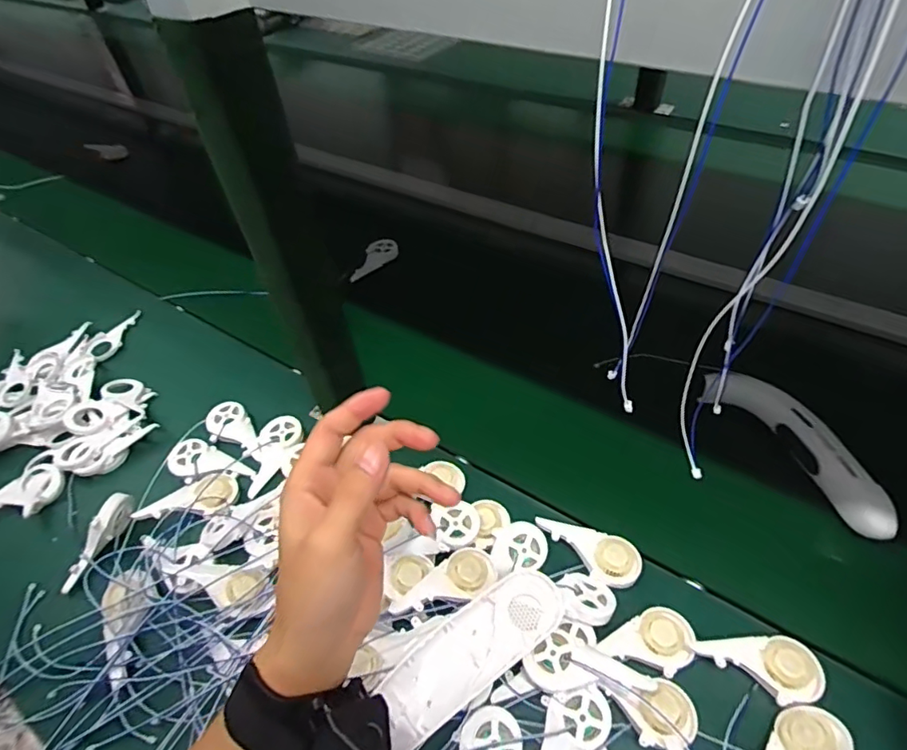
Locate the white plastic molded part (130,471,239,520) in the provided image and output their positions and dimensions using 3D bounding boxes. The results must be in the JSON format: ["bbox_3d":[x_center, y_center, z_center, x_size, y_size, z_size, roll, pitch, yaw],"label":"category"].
[{"bbox_3d":[-0.260,0.119,0.531,0.088,0.031,0.052,-6,49,2],"label":"white plastic molded part"}]

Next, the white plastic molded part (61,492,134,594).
[{"bbox_3d":[-0.336,0.157,0.502,0.012,0.031,0.092,17,69,20],"label":"white plastic molded part"}]

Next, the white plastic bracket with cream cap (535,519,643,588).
[{"bbox_3d":[0.119,0.153,0.476,0.092,0.014,0.041,23,56,24],"label":"white plastic bracket with cream cap"}]

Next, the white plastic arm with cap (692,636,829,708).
[{"bbox_3d":[0.233,0.224,0.405,0.084,0.015,0.046,-7,49,1],"label":"white plastic arm with cap"}]

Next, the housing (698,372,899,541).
[{"bbox_3d":[0.335,0.065,0.524,0.040,0.045,0.208,-23,51,-13],"label":"housing"}]

